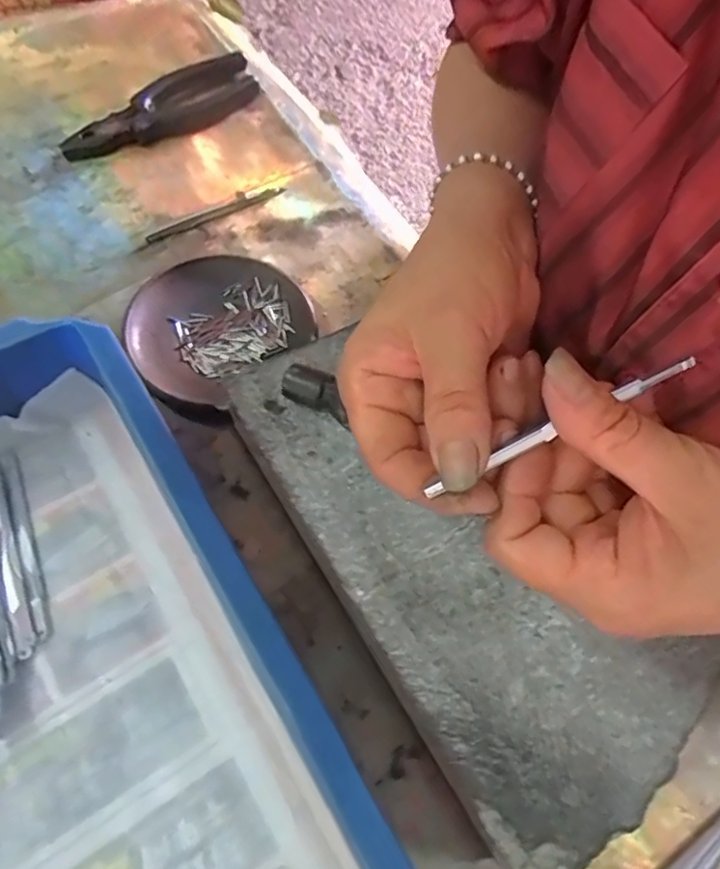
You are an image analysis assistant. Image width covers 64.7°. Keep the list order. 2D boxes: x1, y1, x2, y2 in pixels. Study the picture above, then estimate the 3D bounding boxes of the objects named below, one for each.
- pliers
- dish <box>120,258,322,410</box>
[{"bbox_3d":[-0.151,-0.248,0.435,0.156,0.020,0.044,-32,69,-18],"label":"pliers"},{"bbox_3d":[-0.090,-0.069,0.356,0.091,0.016,0.107,39,67,15],"label":"dish"}]

